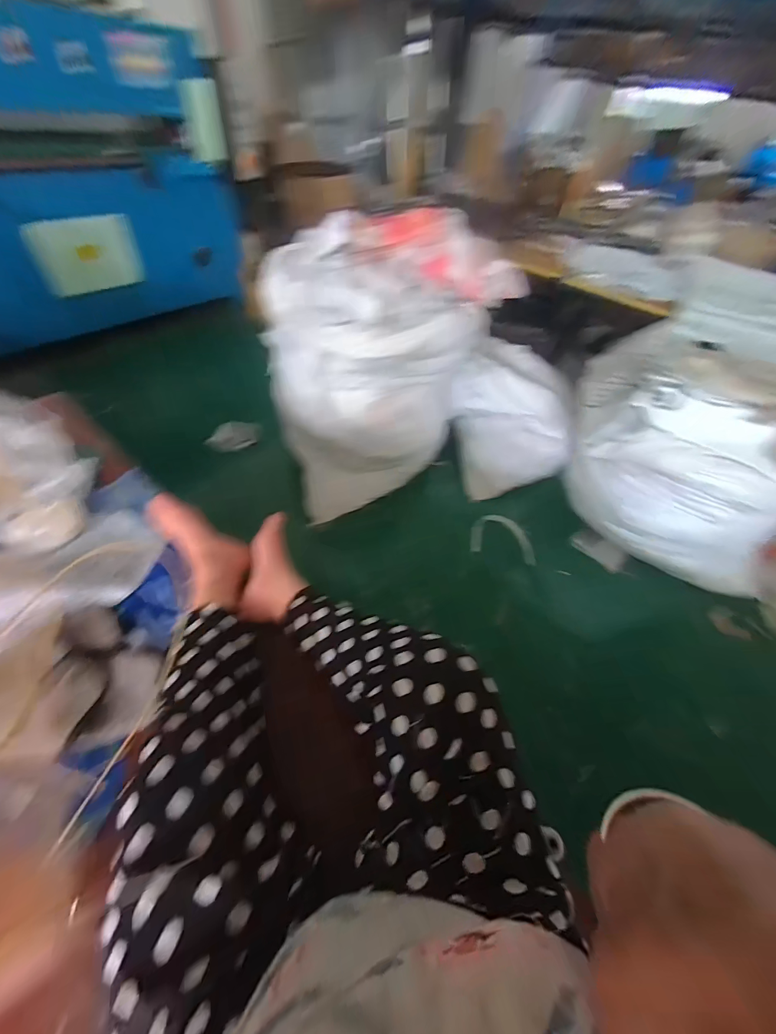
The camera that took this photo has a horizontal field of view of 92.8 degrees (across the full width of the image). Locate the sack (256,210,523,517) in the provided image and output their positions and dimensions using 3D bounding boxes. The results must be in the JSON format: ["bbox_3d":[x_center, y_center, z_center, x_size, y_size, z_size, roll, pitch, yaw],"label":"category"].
[{"bbox_3d":[-0.052,-0.639,1.638,0.827,0.998,0.574,-20,55,-21],"label":"sack"}]

